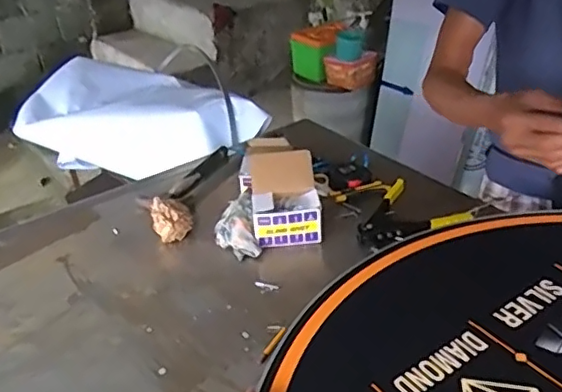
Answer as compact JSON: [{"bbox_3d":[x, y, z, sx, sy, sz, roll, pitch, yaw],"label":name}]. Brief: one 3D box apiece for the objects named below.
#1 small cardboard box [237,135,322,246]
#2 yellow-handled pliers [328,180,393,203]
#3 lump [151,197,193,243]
[{"bbox_3d":[-0.001,0.001,1.191,0.140,0.147,0.195,-9,31,-7],"label":"small cardboard box"},{"bbox_3d":[0.172,-0.012,1.266,0.127,0.008,0.041,-14,45,-6],"label":"yellow-handled pliers"},{"bbox_3d":[-0.221,0.050,1.189,0.078,0.083,0.064,-11,32,-9],"label":"lump"}]

